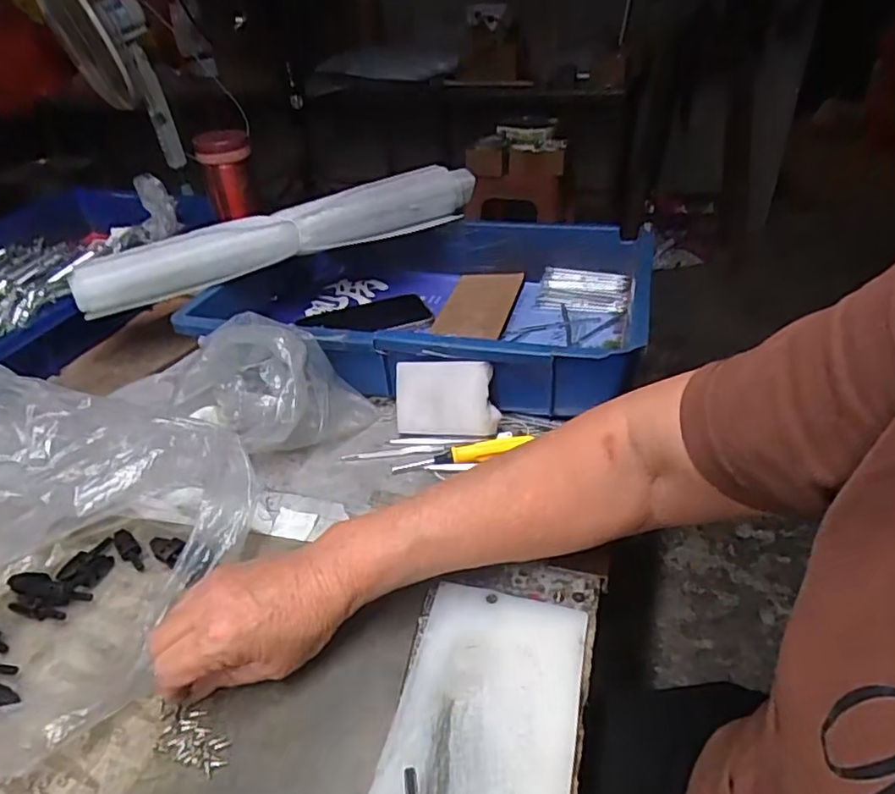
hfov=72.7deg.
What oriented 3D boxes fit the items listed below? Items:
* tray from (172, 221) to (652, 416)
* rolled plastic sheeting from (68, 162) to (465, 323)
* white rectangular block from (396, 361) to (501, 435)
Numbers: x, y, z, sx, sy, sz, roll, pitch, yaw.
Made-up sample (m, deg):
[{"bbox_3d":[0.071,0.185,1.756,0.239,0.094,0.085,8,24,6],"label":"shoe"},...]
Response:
[{"bbox_3d":[-0.028,-0.096,0.640,0.437,0.081,0.280,3,35,13],"label":"tray"},{"bbox_3d":[-0.163,-0.178,0.655,0.437,0.056,0.045,-20,38,-22],"label":"rolled plastic sheeting"},{"bbox_3d":[-0.002,0.001,0.505,0.083,0.060,0.011,0,1,14],"label":"white rectangular block"}]

